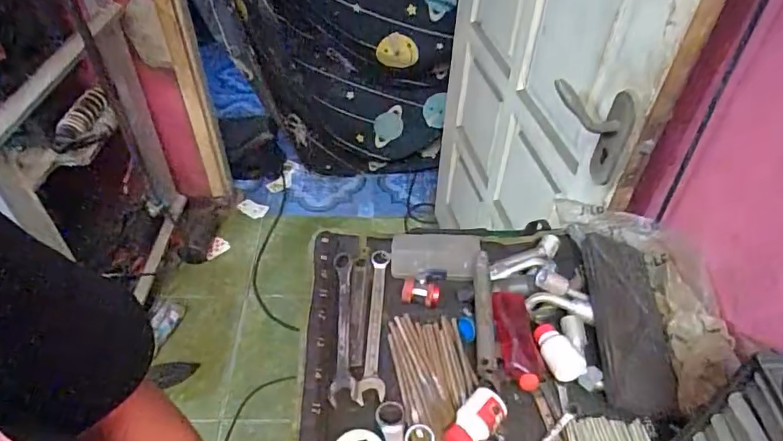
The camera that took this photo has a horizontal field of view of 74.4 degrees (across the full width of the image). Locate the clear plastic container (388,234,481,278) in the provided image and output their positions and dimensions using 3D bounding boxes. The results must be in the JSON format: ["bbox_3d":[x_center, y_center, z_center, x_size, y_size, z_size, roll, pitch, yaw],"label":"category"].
[{"bbox_3d":[0.062,0.048,0.734,0.122,0.027,0.073,3,45,0],"label":"clear plastic container"}]

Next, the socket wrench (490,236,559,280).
[{"bbox_3d":[0.193,0.060,0.734,0.110,0.026,0.038,-26,50,-3],"label":"socket wrench"}]

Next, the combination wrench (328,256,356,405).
[{"bbox_3d":[-0.062,0.131,0.663,0.028,0.014,0.217,-1,46,-3],"label":"combination wrench"}]

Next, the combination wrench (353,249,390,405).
[{"bbox_3d":[-0.022,0.128,0.668,0.033,0.011,0.220,2,45,0],"label":"combination wrench"}]

